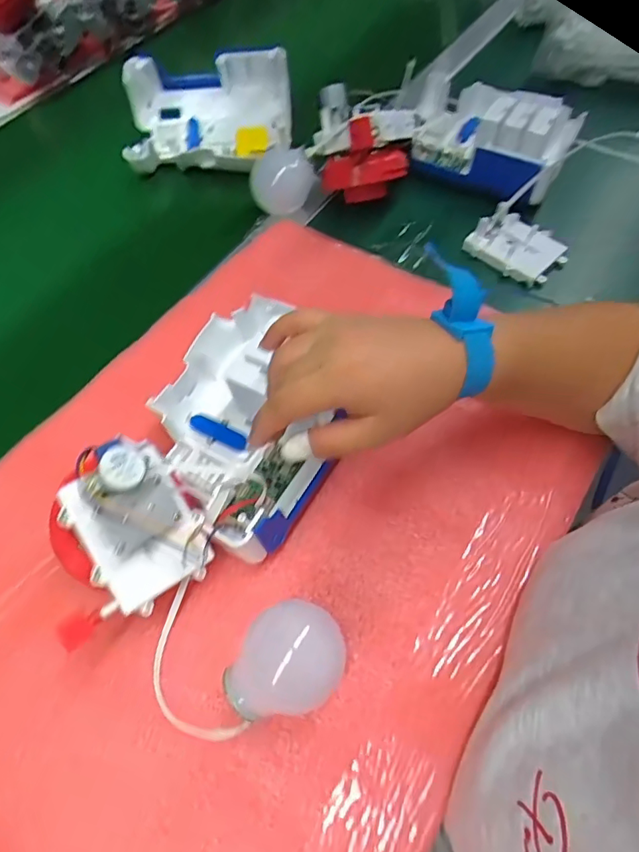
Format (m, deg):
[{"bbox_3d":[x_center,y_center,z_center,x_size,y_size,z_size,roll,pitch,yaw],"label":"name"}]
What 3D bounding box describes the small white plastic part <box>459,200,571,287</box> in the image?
[{"bbox_3d":[0.188,-0.171,0.485,0.050,0.030,0.080,-41,67,-20],"label":"small white plastic part"}]

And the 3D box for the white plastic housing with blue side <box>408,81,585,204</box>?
[{"bbox_3d":[0.176,-0.290,0.520,0.142,0.061,0.120,25,64,15],"label":"white plastic housing with blue side"}]

